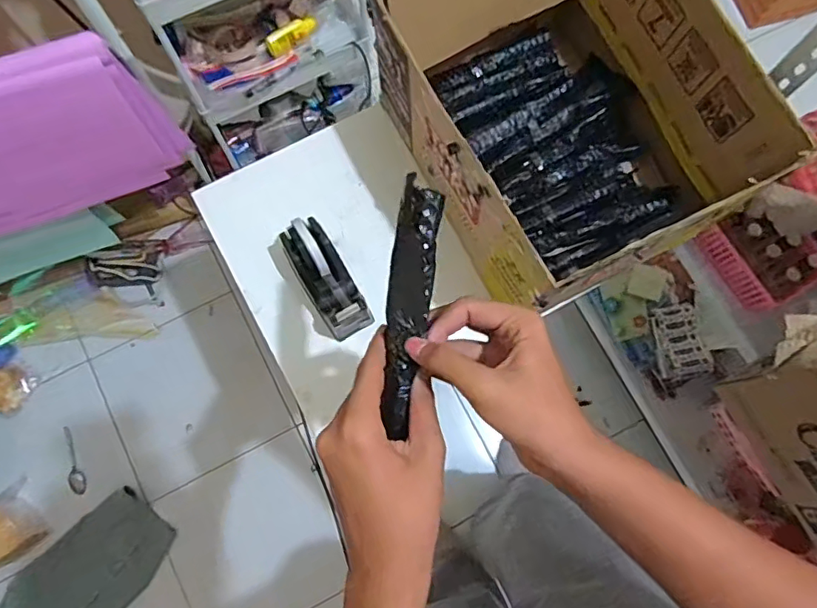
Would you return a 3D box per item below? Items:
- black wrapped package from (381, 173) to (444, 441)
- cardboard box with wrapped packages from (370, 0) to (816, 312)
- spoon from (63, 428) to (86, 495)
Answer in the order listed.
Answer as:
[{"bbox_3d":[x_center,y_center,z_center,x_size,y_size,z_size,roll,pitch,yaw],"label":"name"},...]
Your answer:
[{"bbox_3d":[-0.001,0.004,0.398,0.030,0.018,0.174,7,100,0],"label":"black wrapped package"},{"bbox_3d":[0.188,-0.224,0.703,0.328,0.238,0.397,-29,79,-8],"label":"cardboard box with wrapped packages"},{"bbox_3d":[-0.838,0.389,1.396,0.037,0.013,0.173,-23,78,-7],"label":"spoon"}]

